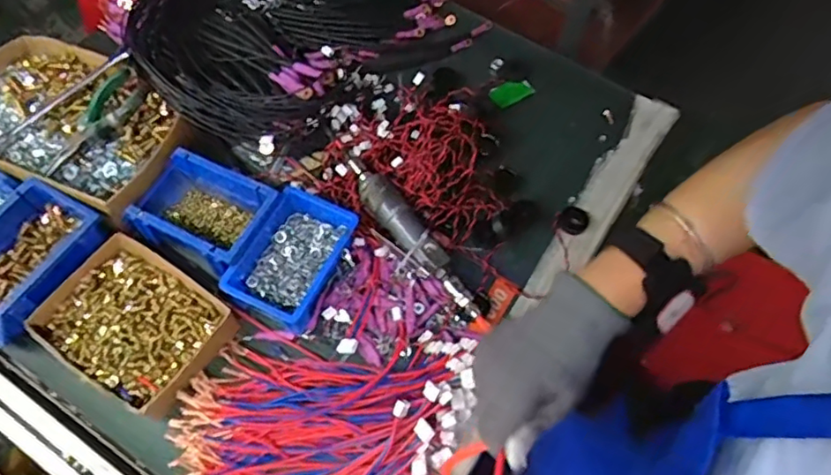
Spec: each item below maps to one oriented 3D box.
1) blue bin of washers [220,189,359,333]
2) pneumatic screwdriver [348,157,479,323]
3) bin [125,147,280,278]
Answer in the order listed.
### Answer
[{"bbox_3d":[-0.142,0.019,0.674,0.103,0.039,0.151,23,63,8],"label":"blue bin of washers"},{"bbox_3d":[-0.007,-0.012,0.696,0.049,0.034,0.245,-37,70,-20],"label":"pneumatic screwdriver"},{"bbox_3d":[-0.250,-0.028,0.689,0.149,0.064,0.106,24,64,9],"label":"bin"}]

